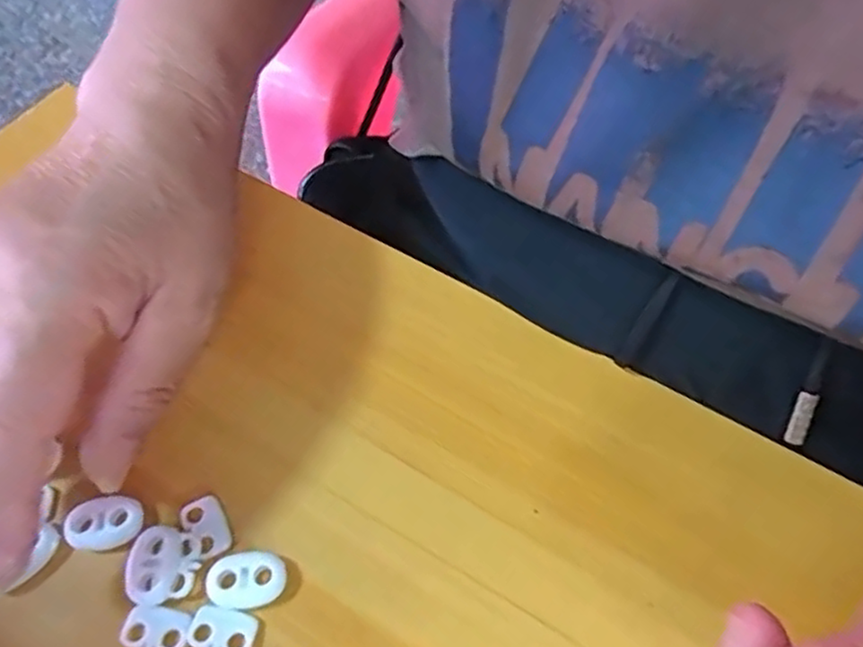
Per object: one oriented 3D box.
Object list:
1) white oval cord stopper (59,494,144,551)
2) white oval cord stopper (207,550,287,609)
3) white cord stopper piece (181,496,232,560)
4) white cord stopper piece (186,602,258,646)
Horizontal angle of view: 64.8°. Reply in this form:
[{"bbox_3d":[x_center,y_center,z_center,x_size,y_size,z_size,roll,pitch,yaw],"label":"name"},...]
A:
[{"bbox_3d":[-0.099,0.060,0.205,0.021,0.007,0.015,-9,59,-7],"label":"white oval cord stopper"},{"bbox_3d":[-0.054,0.075,0.198,0.022,0.004,0.015,-5,58,-5],"label":"white oval cord stopper"},{"bbox_3d":[-0.069,0.061,0.207,0.011,0.004,0.019,-29,63,-18],"label":"white cord stopper piece"},{"bbox_3d":[-0.059,0.087,0.191,0.019,0.004,0.013,13,59,6],"label":"white cord stopper piece"}]

